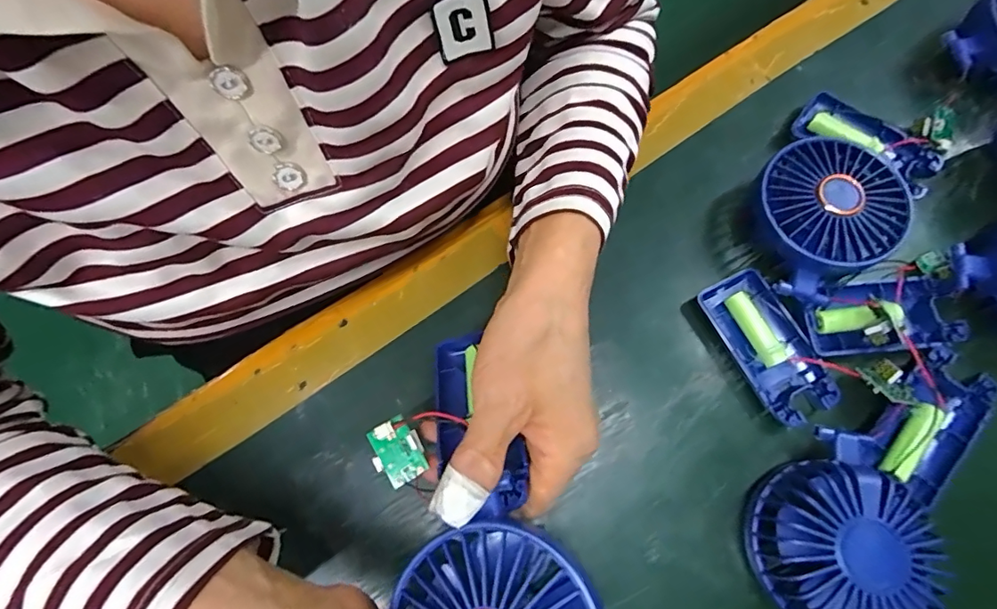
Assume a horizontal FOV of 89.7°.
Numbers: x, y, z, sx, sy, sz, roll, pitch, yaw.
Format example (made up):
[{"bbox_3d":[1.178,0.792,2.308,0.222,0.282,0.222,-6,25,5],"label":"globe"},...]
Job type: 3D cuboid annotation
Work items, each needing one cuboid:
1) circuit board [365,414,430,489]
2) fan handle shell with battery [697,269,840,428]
[{"bbox_3d":[-0.050,0.072,0.243,0.024,0.009,0.029,-26,76,-6],"label":"circuit board"},{"bbox_3d":[0.163,0.026,0.312,0.044,0.019,0.093,-26,74,-6],"label":"fan handle shell with battery"}]

